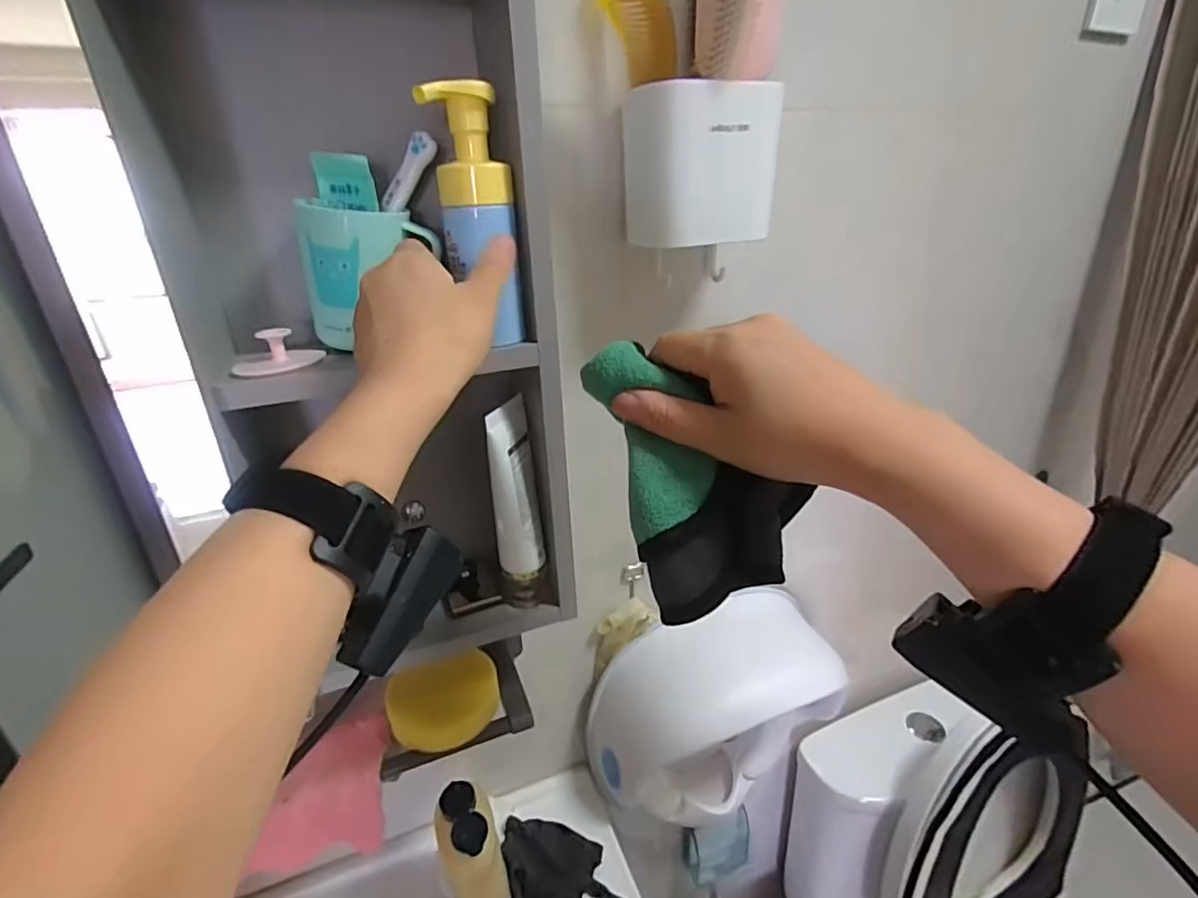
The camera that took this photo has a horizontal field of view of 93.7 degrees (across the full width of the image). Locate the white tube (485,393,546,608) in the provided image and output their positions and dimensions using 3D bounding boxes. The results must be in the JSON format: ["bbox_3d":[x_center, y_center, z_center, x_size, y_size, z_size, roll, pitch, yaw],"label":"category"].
[{"bbox_3d":[-0.067,0.050,0.459,0.037,0.178,0.041,-6,24,-9],"label":"white tube"}]

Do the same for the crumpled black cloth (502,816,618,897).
[{"bbox_3d":[-0.038,0.459,0.608,0.129,0.045,0.145,-5,24,-6],"label":"crumpled black cloth"}]

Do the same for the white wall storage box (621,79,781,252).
[{"bbox_3d":[0.081,-0.226,0.457,0.105,0.108,0.084,-15,27,-27],"label":"white wall storage box"}]

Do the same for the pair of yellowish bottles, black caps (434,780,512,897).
[{"bbox_3d":[-0.120,0.413,0.549,0.058,0.179,0.062,-11,25,-18],"label":"pair of yellowish bottles, black caps"}]

